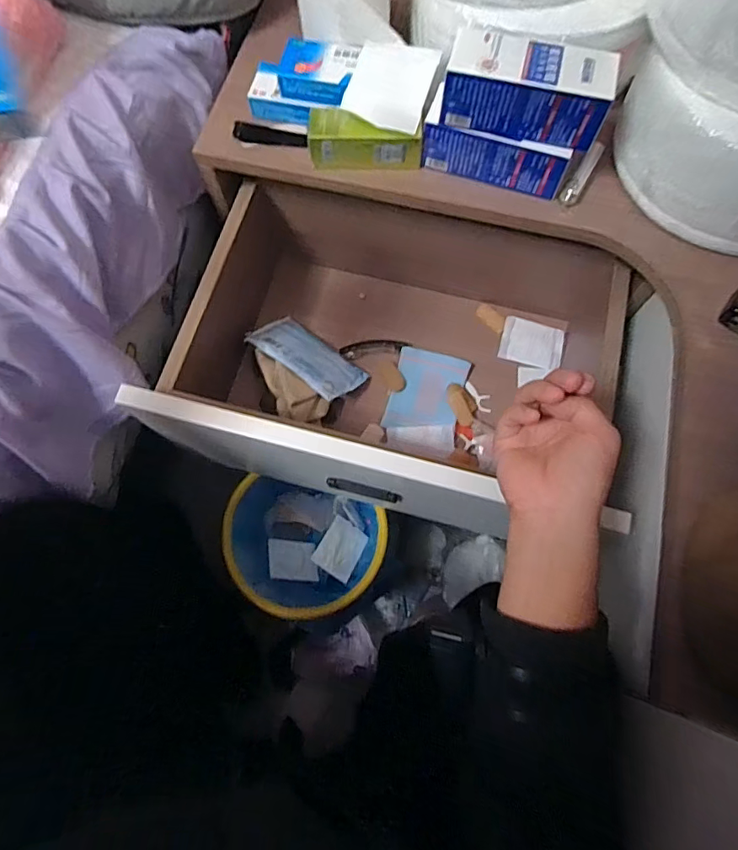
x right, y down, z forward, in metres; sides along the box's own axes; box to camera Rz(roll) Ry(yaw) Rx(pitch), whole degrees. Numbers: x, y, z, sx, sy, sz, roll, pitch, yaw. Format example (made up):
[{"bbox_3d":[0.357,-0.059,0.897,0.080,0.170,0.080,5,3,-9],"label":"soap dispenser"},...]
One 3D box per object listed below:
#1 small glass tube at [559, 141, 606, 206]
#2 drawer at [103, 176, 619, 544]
[{"bbox_3d":[0.210,-0.251,0.491,0.016,0.014,0.083,29,74,9],"label":"small glass tube"},{"bbox_3d":[0.032,-0.083,0.592,0.431,0.156,0.296,14,72,5],"label":"drawer"}]

